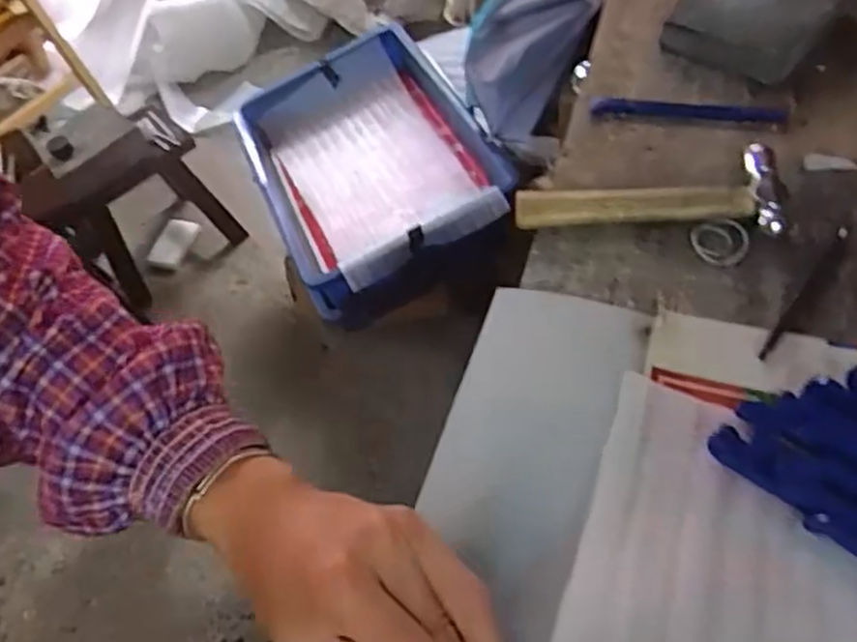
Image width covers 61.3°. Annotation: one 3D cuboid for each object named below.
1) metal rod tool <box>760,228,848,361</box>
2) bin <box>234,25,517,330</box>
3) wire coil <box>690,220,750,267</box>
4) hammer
[{"bbox_3d":[0.207,-0.016,0.394,0.008,0.004,0.102,31,65,27],"label":"metal rod tool"},{"bbox_3d":[-0.067,-0.211,1.031,0.318,0.140,0.448,-27,52,-2],"label":"bin"},{"bbox_3d":[0.171,-0.045,0.421,0.031,0.005,0.029,-4,55,6],"label":"wire coil"},{"bbox_3d":[0.130,-0.078,0.437,0.150,0.017,0.055,-1,55,8],"label":"hammer"}]

